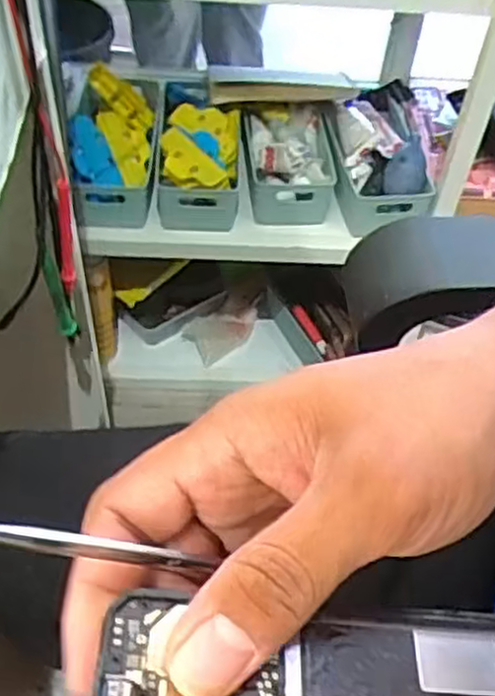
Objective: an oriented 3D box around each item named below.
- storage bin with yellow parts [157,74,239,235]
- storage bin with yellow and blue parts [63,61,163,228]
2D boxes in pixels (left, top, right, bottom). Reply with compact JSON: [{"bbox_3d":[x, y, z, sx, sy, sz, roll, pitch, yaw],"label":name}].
[{"bbox_3d":[-0.062,-0.259,0.934,0.097,0.090,0.220,0,51,-5],"label":"storage bin with yellow parts"},{"bbox_3d":[-0.162,-0.264,0.904,0.101,0.121,0.204,1,51,-4],"label":"storage bin with yellow and blue parts"}]

